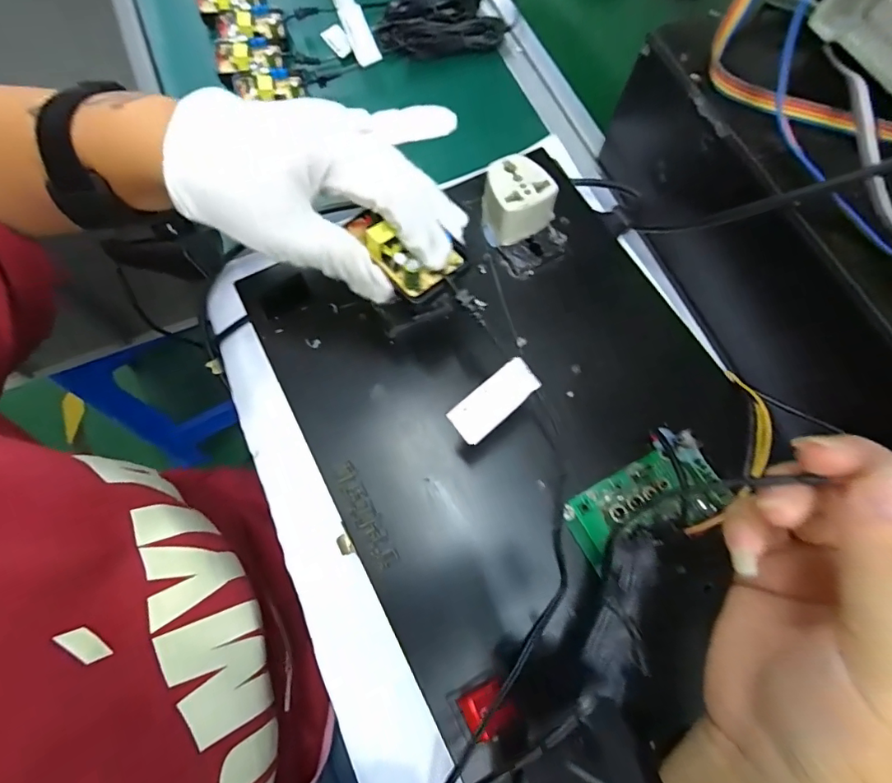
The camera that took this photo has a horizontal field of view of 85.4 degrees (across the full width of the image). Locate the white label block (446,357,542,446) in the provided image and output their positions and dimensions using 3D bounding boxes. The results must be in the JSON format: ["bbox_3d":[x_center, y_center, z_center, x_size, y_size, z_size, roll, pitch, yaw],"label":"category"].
[{"bbox_3d":[0.024,0.004,0.233,0.046,0.004,0.020,-40,90,-10],"label":"white label block"}]

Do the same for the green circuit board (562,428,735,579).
[{"bbox_3d":[0.100,0.056,0.245,0.077,0.018,0.044,-27,73,-11],"label":"green circuit board"}]

